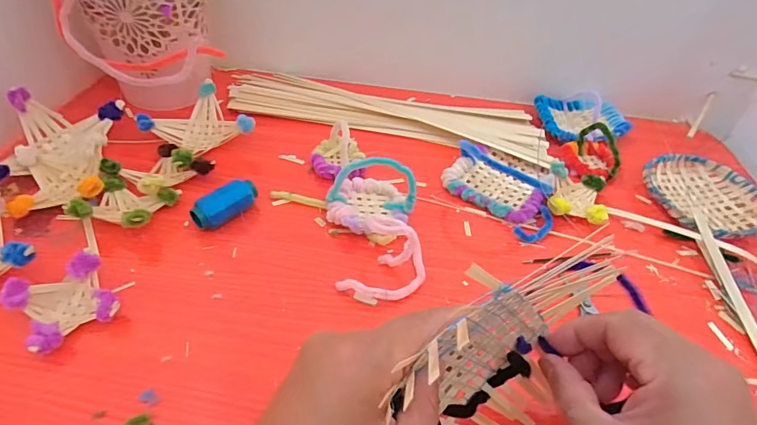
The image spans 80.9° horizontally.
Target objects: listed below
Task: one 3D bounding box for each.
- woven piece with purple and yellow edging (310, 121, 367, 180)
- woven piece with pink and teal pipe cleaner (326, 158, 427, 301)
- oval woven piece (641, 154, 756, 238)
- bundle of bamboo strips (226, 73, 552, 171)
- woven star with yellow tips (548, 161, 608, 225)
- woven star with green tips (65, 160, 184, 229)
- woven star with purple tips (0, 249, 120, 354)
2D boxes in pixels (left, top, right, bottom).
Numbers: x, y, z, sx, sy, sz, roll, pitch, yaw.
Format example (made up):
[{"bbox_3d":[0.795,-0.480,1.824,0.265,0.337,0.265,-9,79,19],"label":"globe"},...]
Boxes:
[{"bbox_3d":[-0.039,-0.064,0.430,0.051,0.036,0.062,0,46,-6],"label":"woven piece with purple and yellow edging"},{"bbox_3d":[-0.002,0.004,0.354,0.071,0.056,0.123,-2,46,-8],"label":"woven piece with pink and teal pipe cleaner"},{"bbox_3d":[0.319,-0.016,0.436,0.101,0.019,0.106,-11,48,-16],"label":"oval woven piece"},{"bbox_3d":[0.008,-0.117,0.503,0.353,0.013,0.100,11,45,4],"label":"bundle of bamboo strips"},{"bbox_3d":[0.184,-0.016,0.412,0.051,0.025,0.059,15,46,8],"label":"woven star with yellow tips"},{"bbox_3d":[-0.206,-0.009,0.365,0.063,0.030,0.063,8,45,2],"label":"woven star with green tips"},{"bbox_3d":[-0.207,0.061,0.295,0.054,0.032,0.050,-27,54,-28],"label":"woven star with purple tips"}]

